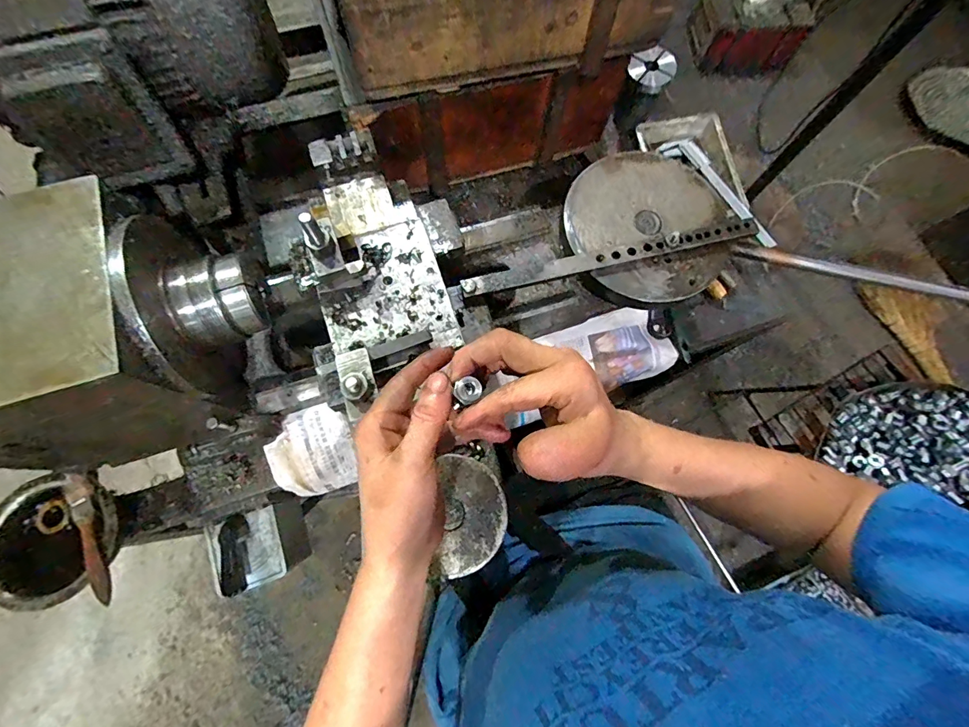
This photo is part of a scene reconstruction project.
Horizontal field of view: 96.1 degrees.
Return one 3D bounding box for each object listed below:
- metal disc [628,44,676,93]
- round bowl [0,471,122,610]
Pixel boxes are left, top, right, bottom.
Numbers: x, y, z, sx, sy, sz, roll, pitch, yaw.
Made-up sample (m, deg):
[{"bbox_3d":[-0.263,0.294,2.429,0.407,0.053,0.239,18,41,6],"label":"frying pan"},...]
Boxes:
[{"bbox_3d":[0.237,-0.415,0.611,0.057,0.009,0.064,-31,79,11],"label":"metal disc"},{"bbox_3d":[-0.465,0.189,0.472,0.132,0.040,0.128,0,73,-2],"label":"round bowl"}]

